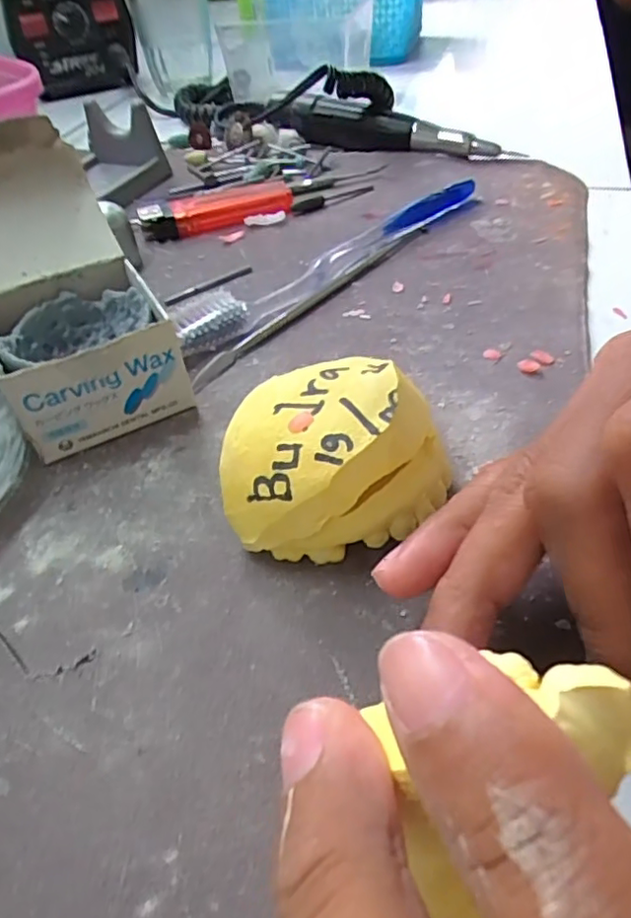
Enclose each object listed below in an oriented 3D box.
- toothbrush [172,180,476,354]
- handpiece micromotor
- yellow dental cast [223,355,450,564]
[{"bbox_3d":[0.013,-0.091,0.275,0.180,0.013,0.019,-35,52,-26],"label":"toothbrush"},{"bbox_3d":[0.051,-0.201,0.374,0.144,0.028,0.020,16,49,21],"label":"handpiece micromotor"},{"bbox_3d":[0.002,0.000,0.167,0.059,0.036,0.055,-3,45,3],"label":"yellow dental cast"}]

